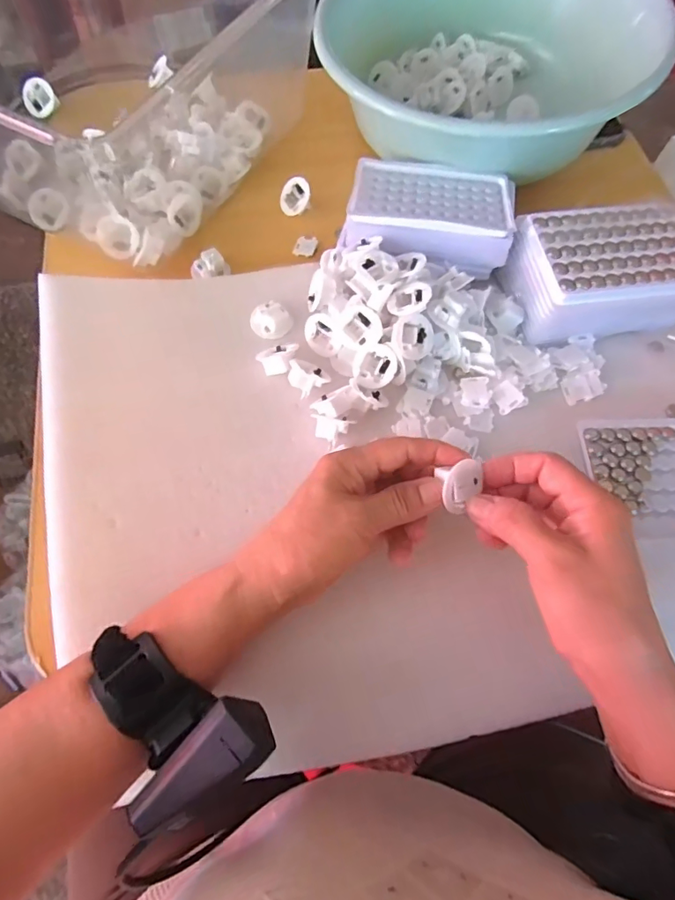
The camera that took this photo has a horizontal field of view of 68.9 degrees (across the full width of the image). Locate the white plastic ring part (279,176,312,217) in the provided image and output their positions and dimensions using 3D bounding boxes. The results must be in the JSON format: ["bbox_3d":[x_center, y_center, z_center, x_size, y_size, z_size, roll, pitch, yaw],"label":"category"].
[{"bbox_3d":[-0.037,-0.231,0.451,0.031,0.013,0.032,0,95,26],"label":"white plastic ring part"}]

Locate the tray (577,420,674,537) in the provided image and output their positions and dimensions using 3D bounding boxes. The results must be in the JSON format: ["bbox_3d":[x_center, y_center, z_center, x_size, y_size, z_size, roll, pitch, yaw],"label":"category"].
[{"bbox_3d":[0.242,0.018,0.350,0.127,0.007,0.084,1,67,-2],"label":"tray"}]

